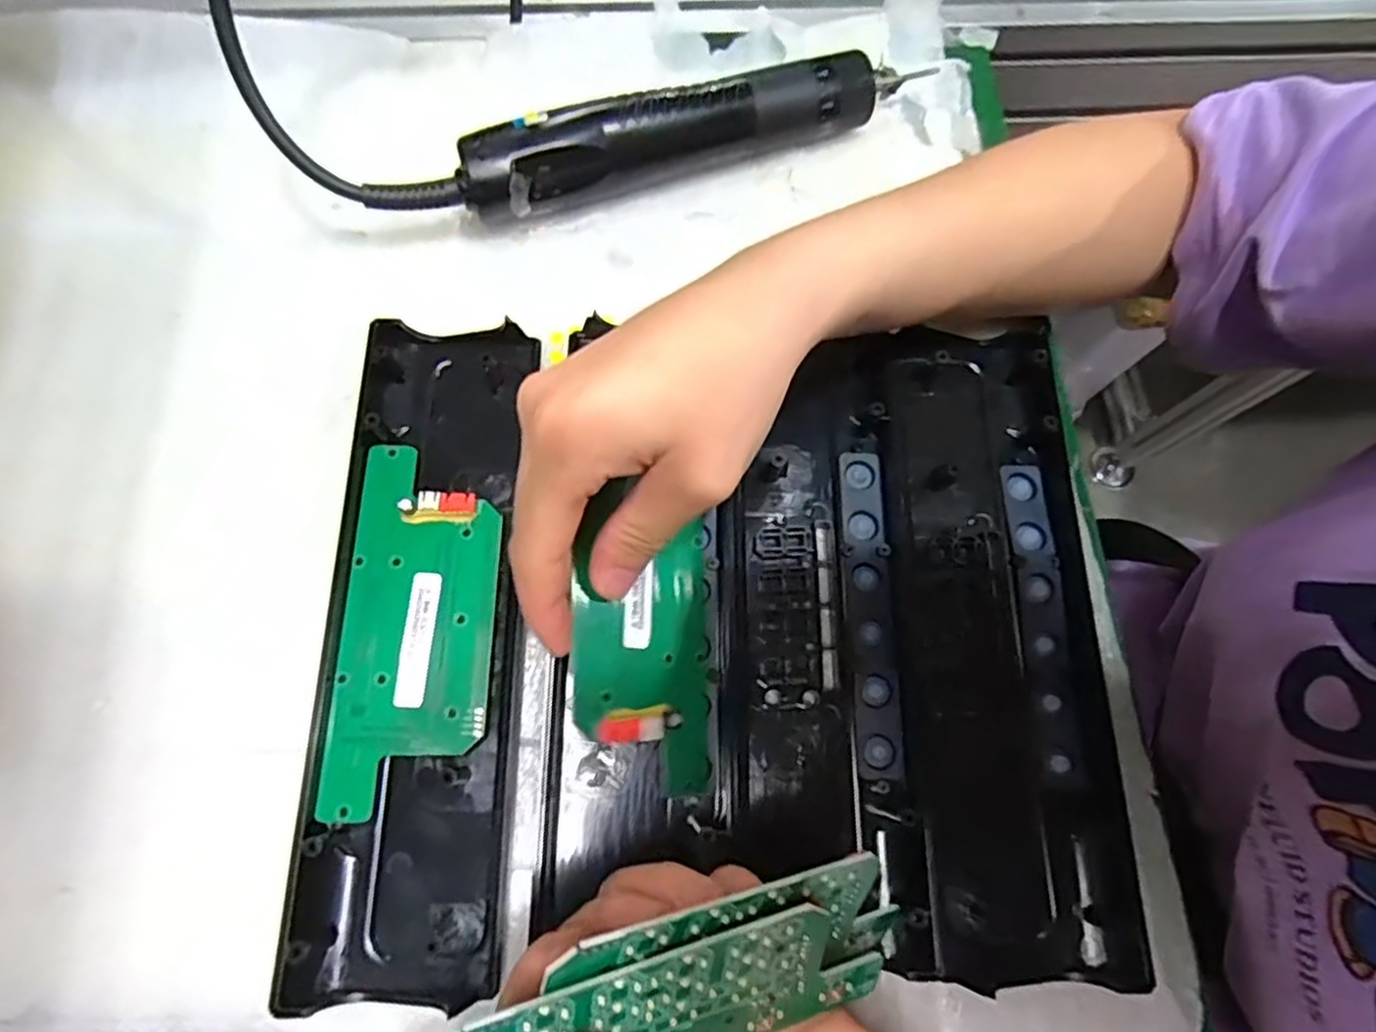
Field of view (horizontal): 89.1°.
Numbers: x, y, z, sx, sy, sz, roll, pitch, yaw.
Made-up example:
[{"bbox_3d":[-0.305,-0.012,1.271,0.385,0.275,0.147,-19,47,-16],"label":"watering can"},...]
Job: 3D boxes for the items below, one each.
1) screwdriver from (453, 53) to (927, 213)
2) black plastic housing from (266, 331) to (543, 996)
[{"bbox_3d":[0.006,-0.177,0.325,0.217,0.039,0.033,-18,74,-7],"label":"screwdriver"},{"bbox_3d":[-0.099,0.040,0.263,0.066,0.020,0.243,0,73,-2],"label":"black plastic housing"}]

